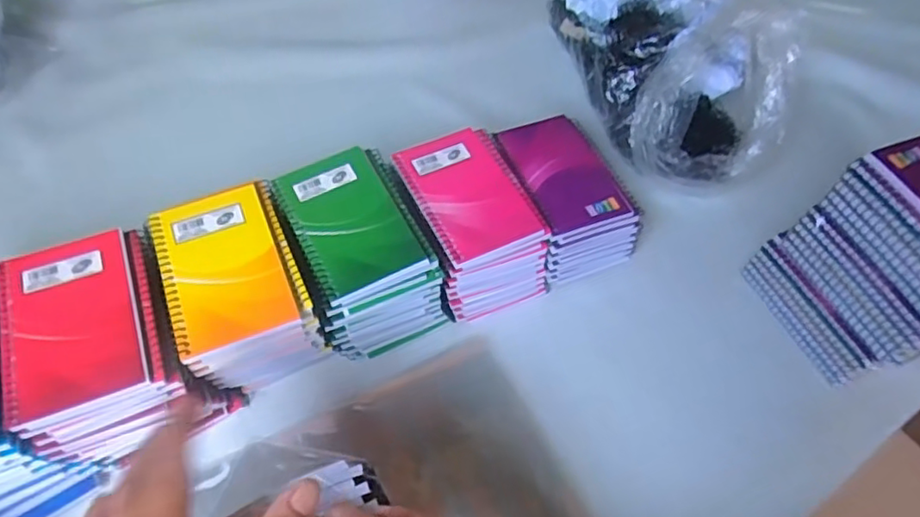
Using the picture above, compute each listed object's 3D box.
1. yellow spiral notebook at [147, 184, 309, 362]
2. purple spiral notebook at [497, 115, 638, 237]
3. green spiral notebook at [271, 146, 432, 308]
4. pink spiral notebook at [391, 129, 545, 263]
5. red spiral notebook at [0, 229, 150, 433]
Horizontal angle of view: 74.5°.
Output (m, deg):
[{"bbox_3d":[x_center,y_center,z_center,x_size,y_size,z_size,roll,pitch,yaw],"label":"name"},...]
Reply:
[{"bbox_3d":[-0.169,0.003,0.440,0.088,0.008,0.127,-20,61,-16],"label":"yellow spiral notebook"},{"bbox_3d":[0.095,-0.081,0.551,0.087,0.011,0.127,-19,61,-14],"label":"purple spiral notebook"},{"bbox_3d":[-0.089,-0.030,0.479,0.082,0.007,0.131,-23,62,-18],"label":"green spiral notebook"},{"bbox_3d":[0.005,-0.056,0.511,0.080,0.008,0.128,-21,62,-17],"label":"pink spiral notebook"},{"bbox_3d":[-0.261,0.041,0.408,0.081,0.011,0.129,-19,61,-15],"label":"red spiral notebook"}]

